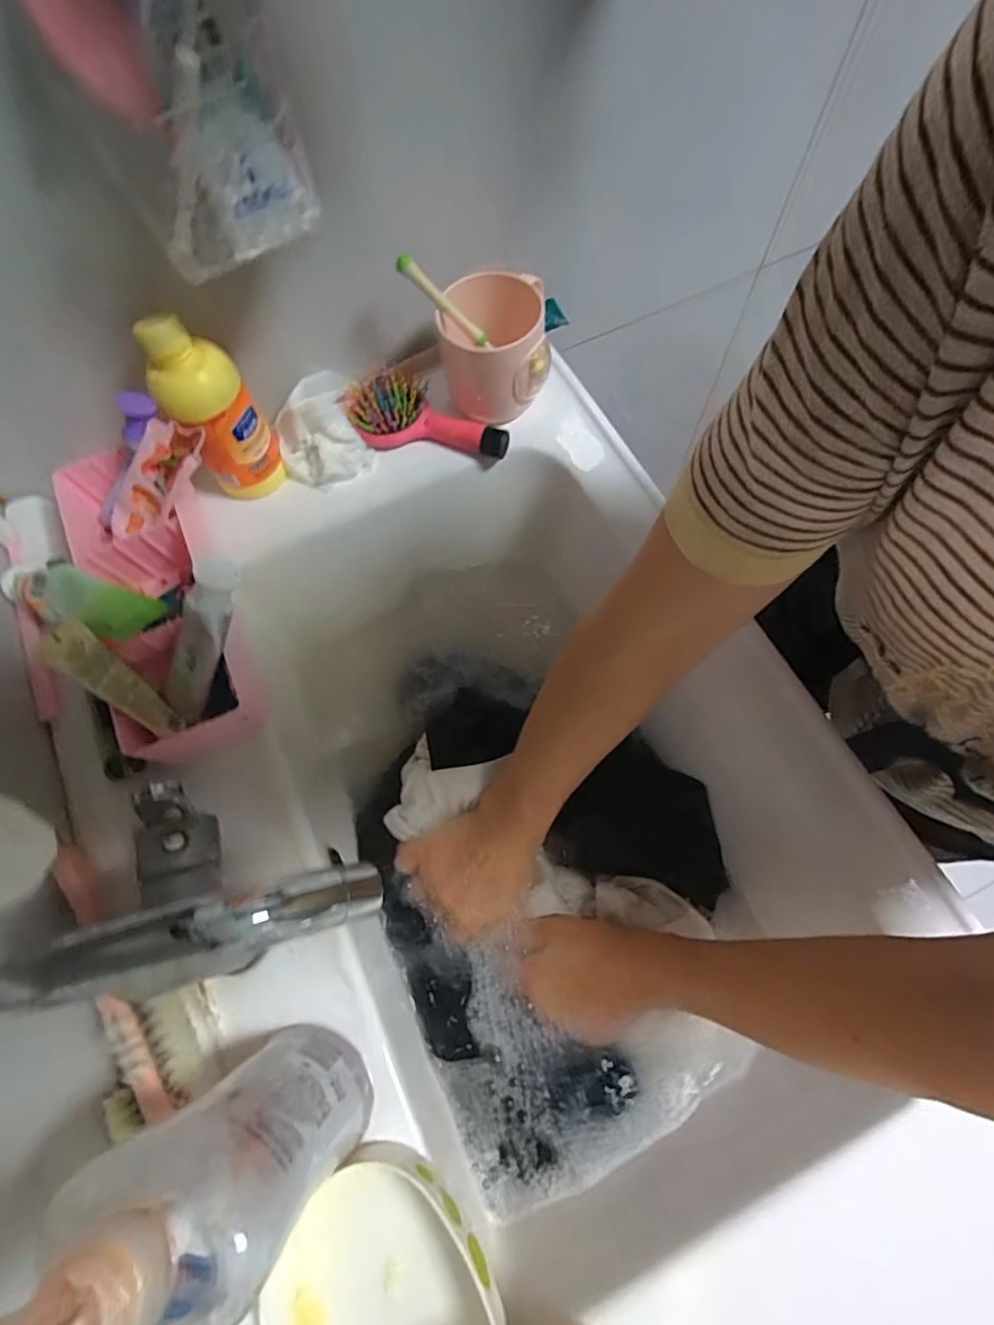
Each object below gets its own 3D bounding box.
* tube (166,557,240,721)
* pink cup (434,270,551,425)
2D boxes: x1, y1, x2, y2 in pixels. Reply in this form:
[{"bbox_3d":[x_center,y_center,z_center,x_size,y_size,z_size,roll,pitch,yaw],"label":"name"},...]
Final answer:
[{"bbox_3d":[-0.199,-0.014,0.371,0.030,0.020,0.125,38,118,16],"label":"tube"},{"bbox_3d":[-0.003,-0.255,0.471,0.085,0.102,0.084,-1,70,2],"label":"pink cup"}]

